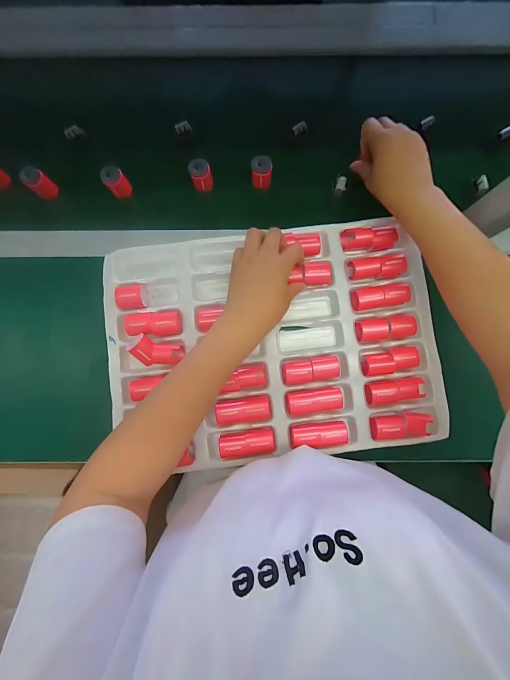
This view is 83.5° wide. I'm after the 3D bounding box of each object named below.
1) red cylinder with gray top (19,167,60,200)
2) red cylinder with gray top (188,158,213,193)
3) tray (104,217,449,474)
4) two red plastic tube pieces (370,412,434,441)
[{"bbox_3d":[-0.323,-0.235,0.430,0.031,0.038,0.032,0,83,1],"label":"red cylinder with gray top"},{"bbox_3d":[-0.080,-0.246,0.431,0.031,0.039,0.025,-16,84,-1],"label":"red cylinder with gray top"},{"bbox_3d":[0.024,0.002,0.393,0.445,0.045,0.306,-4,79,-2],"label":"tray"},{"bbox_3d":[0.195,0.113,0.377,0.078,0.023,0.031,-7,83,0],"label":"two red plastic tube pieces"}]

